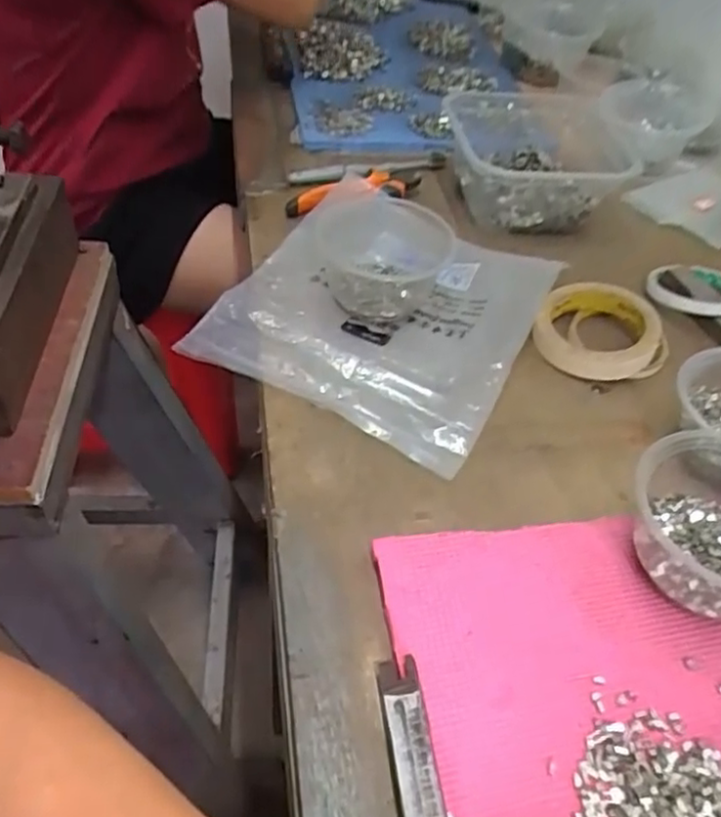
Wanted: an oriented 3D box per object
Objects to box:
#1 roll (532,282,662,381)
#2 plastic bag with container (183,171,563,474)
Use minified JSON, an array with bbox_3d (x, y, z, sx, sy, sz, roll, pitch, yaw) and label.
[{"bbox_3d":[0.199,-0.068,0.567,0.093,0.032,0.091,3,47,-3],"label":"roll"},{"bbox_3d":[0.021,-0.097,0.563,0.238,0.051,0.259,24,50,17],"label":"plastic bag with container"}]

